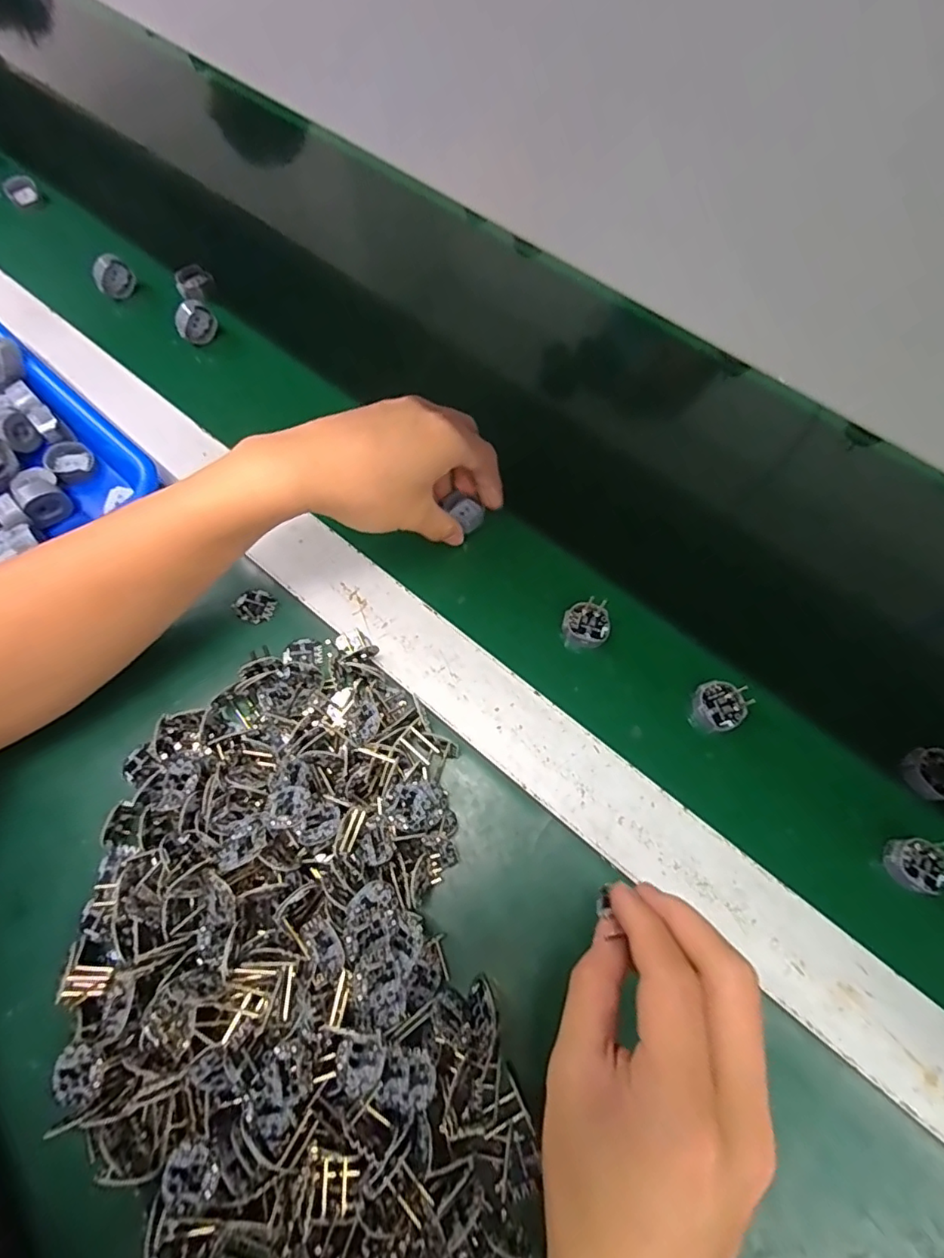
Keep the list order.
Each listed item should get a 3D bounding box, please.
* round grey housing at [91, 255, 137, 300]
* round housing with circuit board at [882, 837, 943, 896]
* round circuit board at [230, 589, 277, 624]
[{"bbox_3d":[-0.301,-0.296,0.476,0.013,0.031,0.031,25,108,24],"label":"round grey housing"},{"bbox_3d":[0.242,0.127,0.304,0.032,0.013,0.027,-5,68,-3],"label":"round housing with circuit board"},{"bbox_3d":[-0.137,-0.015,0.357,0.025,0.004,0.021,13,68,5],"label":"round circuit board"}]

